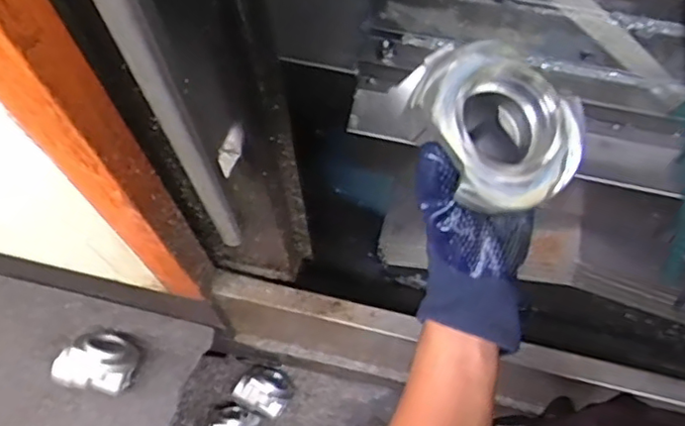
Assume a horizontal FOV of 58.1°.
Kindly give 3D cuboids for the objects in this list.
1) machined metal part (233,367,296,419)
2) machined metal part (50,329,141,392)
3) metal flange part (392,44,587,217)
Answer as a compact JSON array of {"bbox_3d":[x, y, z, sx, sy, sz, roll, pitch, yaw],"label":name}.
[{"bbox_3d":[-0.174,0.393,1.382,0.127,0.075,0.106,20,67,10],"label":"machined metal part"},{"bbox_3d":[-0.426,0.253,1.072,0.132,0.092,0.103,8,65,5],"label":"machined metal part"},{"bbox_3d":[0.105,-0.062,0.408,0.094,0.043,0.115,-25,67,-10],"label":"metal flange part"}]

